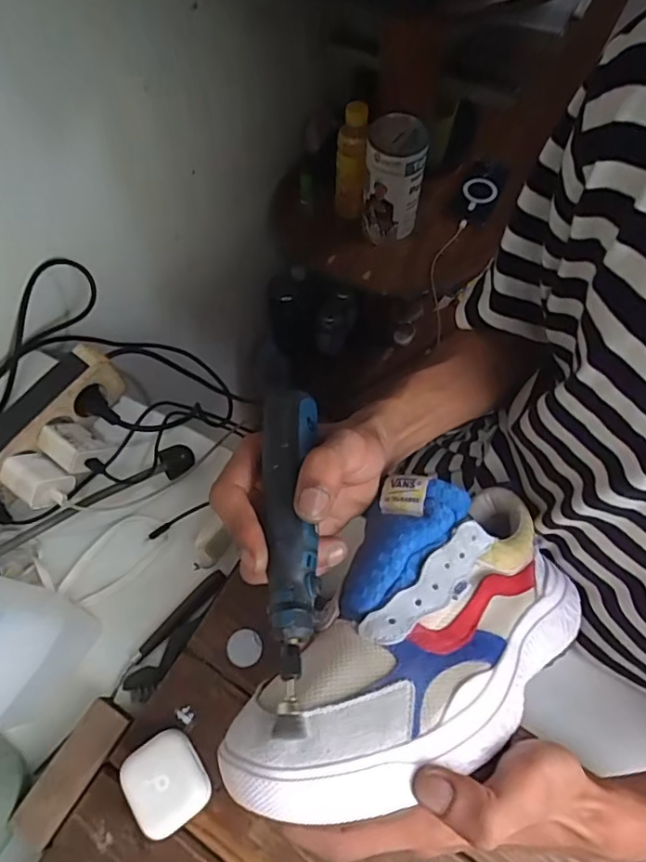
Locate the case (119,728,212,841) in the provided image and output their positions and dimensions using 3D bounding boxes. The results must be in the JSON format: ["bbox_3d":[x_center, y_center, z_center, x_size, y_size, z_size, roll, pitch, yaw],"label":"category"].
[{"bbox_3d":[-0.106,0.240,0.376,0.049,0.030,0.055,-33,67,-14],"label":"case"}]

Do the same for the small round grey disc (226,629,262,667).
[{"bbox_3d":[-0.061,0.169,0.425,0.026,0.006,0.027,-1,64,1],"label":"small round grey disc"}]

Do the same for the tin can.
[{"bbox_3d":[0.106,-0.373,0.817,0.082,0.160,0.080,-1,64,1],"label":"tin can"}]

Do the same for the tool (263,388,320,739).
[{"bbox_3d":[-0.015,0.058,0.280,0.027,0.033,0.169,-3,63,0],"label":"tool"}]

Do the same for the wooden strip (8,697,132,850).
[{"bbox_3d":[-0.181,0.244,0.392,0.033,0.006,0.096,29,68,15],"label":"wooden strip"}]

